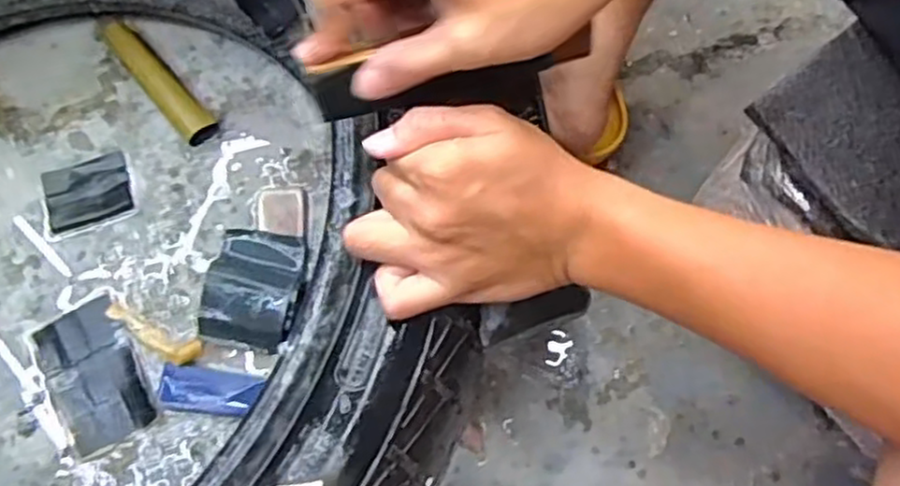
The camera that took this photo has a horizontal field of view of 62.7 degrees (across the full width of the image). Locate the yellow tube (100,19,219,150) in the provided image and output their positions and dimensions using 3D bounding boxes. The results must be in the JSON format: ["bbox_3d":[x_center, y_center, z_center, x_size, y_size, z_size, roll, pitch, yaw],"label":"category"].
[{"bbox_3d":[-0.267,-0.148,0.670,0.030,0.025,0.149,-41,76,-11],"label":"yellow tube"}]

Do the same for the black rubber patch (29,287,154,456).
[{"bbox_3d":[-0.290,0.107,0.598,0.072,0.009,0.119,-28,74,-8],"label":"black rubber patch"}]

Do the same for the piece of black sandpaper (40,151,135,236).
[{"bbox_3d":[-0.318,-0.045,0.649,0.073,0.005,0.059,-17,77,-5],"label":"piece of black sandpaper"}]

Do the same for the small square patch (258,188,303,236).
[{"bbox_3d":[-0.146,-0.027,0.637,0.037,0.012,0.045,-3,72,0],"label":"small square patch"}]

